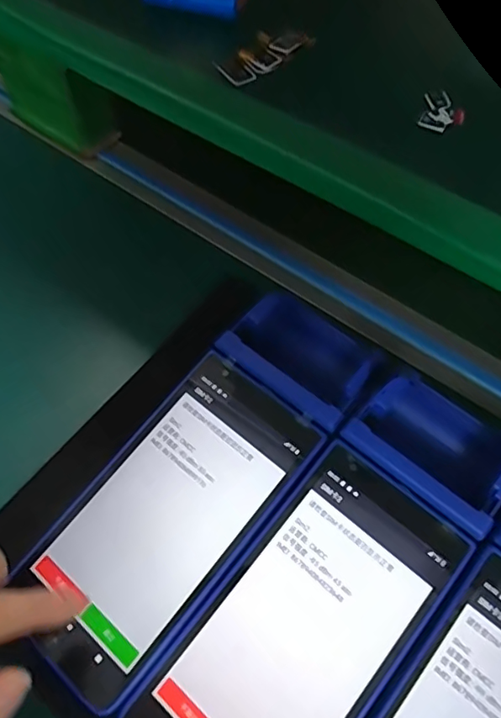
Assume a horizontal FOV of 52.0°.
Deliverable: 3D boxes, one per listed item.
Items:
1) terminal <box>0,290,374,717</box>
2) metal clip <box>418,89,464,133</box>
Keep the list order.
[{"bbox_3d":[-0.021,0.057,0.267,0.079,0.034,0.215,34,73,17],"label":"terminal"},{"bbox_3d":[0.110,-0.141,0.295,0.024,0.008,0.024,14,63,7],"label":"metal clip"}]

